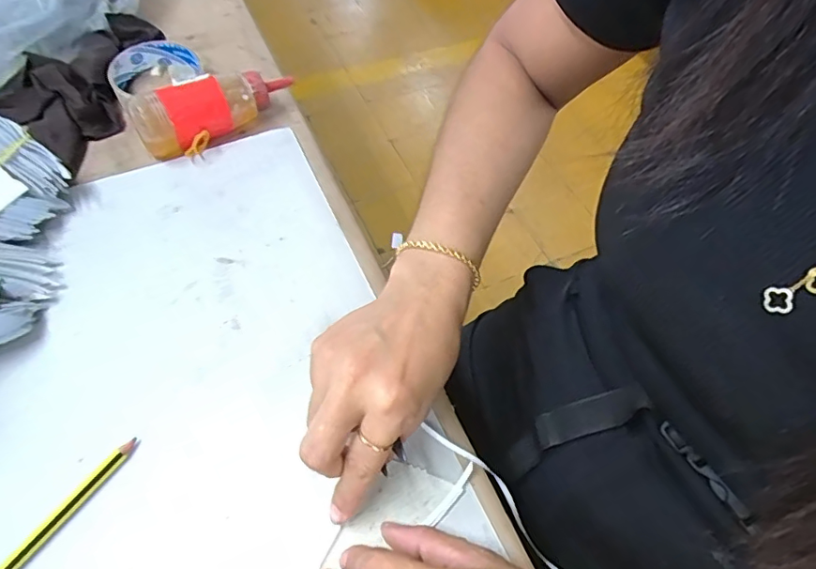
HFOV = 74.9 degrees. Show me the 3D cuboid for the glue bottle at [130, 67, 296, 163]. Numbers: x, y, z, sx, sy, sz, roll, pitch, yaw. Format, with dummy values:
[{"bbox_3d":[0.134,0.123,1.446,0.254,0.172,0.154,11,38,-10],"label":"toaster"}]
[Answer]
[{"bbox_3d":[-0.168,-0.158,0.471,0.140,0.047,0.047,-36,64,-24],"label":"glue bottle"}]

